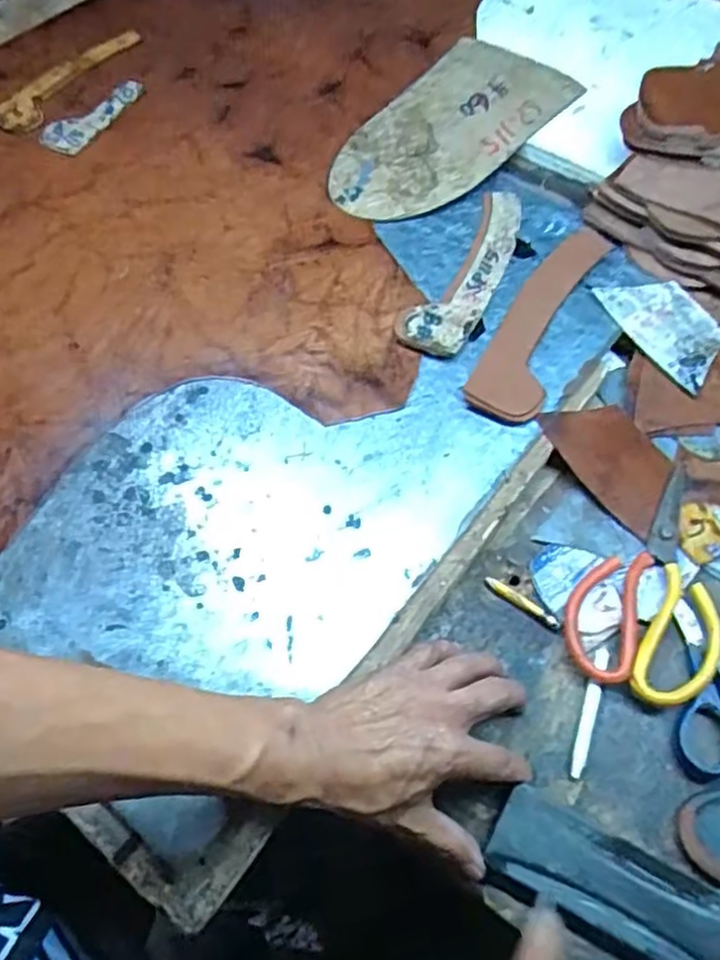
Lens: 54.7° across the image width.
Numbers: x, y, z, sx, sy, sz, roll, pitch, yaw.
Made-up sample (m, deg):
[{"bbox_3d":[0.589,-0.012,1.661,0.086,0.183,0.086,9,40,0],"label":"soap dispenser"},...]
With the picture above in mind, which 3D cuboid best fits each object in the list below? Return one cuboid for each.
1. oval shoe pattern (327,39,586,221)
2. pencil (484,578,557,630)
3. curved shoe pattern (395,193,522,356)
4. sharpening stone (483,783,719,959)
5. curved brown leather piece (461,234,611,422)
[{"bbox_3d":[0.088,-0.351,0.702,0.141,0.010,0.275,38,74,16],"label":"oval shoe pattern"},{"bbox_3d":[0.115,0.087,0.497,0.057,0.004,0.010,31,70,18],"label":"pencil"},{"bbox_3d":[0.103,-0.188,0.624,0.059,0.006,0.206,30,65,12],"label":"curved shoe pattern"},{"bbox_3d":[0.151,0.240,0.407,0.149,0.016,0.058,24,66,13],"label":"sharpening stone"},{"bbox_3d":[0.155,-0.139,0.598,0.058,0.013,0.222,23,67,15],"label":"curved brown leather piece"}]

